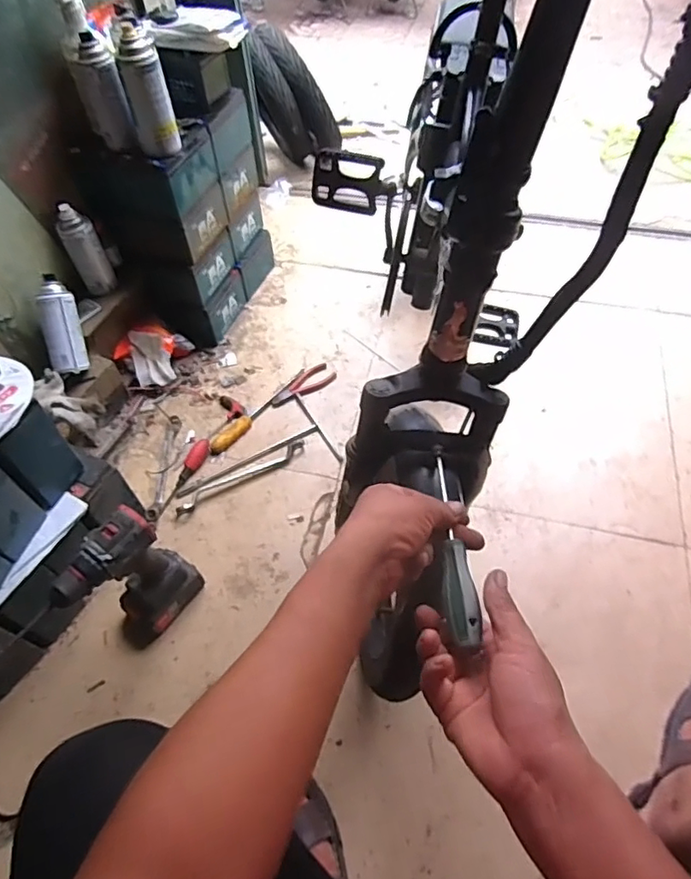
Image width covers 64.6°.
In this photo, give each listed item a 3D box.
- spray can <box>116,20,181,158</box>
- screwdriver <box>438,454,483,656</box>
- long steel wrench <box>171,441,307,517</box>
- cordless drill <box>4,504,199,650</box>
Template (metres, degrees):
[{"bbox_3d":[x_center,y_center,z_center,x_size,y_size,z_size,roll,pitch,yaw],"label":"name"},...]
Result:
[{"bbox_3d":[-0.315,-0.547,0.871,0.055,0.158,0.066,25,60,18],"label":"spray can"},{"bbox_3d":[0.094,0.094,0.487,0.024,0.022,0.186,-1,45,1],"label":"screwdriver"},{"bbox_3d":[-0.189,0.064,0.987,0.258,0.016,0.034,-29,58,-18],"label":"long steel wrench"},{"bbox_3d":[-0.296,0.202,0.767,0.066,0.244,0.156,29,60,20],"label":"cordless drill"}]

